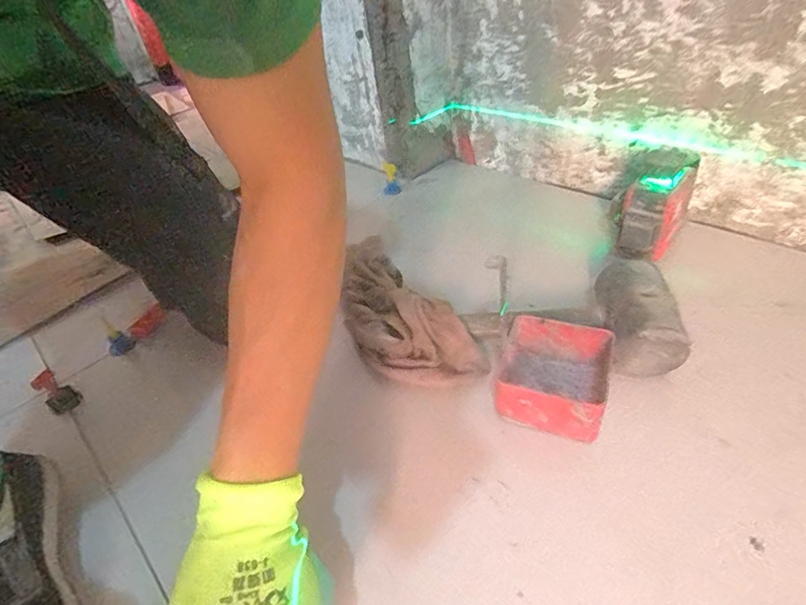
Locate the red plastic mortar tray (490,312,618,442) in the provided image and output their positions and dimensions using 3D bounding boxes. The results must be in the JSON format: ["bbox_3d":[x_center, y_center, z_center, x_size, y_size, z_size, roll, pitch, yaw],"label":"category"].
[{"bbox_3d":[0.151,0.073,0.467,0.107,0.064,0.109,14,46,25],"label":"red plastic mortar tray"}]

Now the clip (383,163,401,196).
[{"bbox_3d":[-0.023,-0.232,0.859,0.031,0.016,0.068,-8,79,-2],"label":"clip"}]

